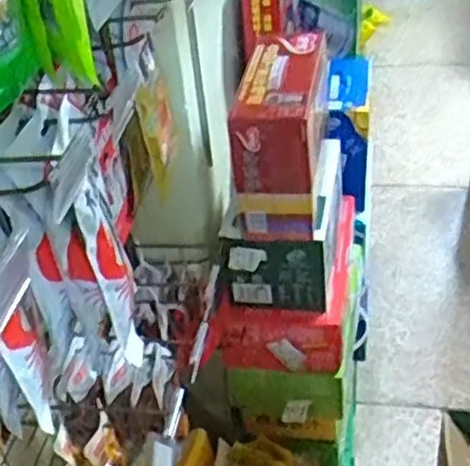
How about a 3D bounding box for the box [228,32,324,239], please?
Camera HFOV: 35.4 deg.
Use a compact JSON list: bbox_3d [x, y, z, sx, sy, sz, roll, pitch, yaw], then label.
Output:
[{"bbox_3d":[0.069,-0.137,1.095,0.110,0.217,0.213,3,38,11],"label":"box"}]

